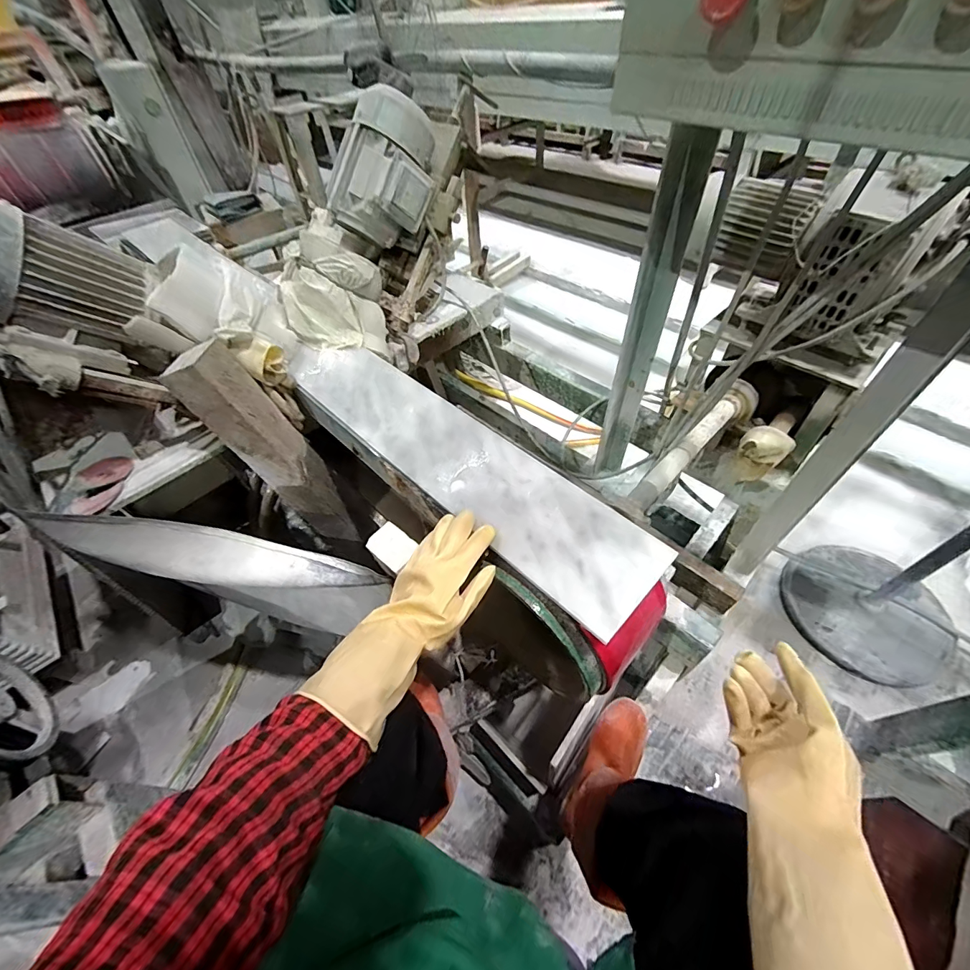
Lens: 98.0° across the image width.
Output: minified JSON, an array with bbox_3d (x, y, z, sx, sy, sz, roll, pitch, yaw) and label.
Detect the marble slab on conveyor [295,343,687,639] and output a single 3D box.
[{"bbox_3d":[-0.073,-0.065,0.660,0.730,0.013,0.154,36,63,28],"label":"marble slab on conveyor"}]

